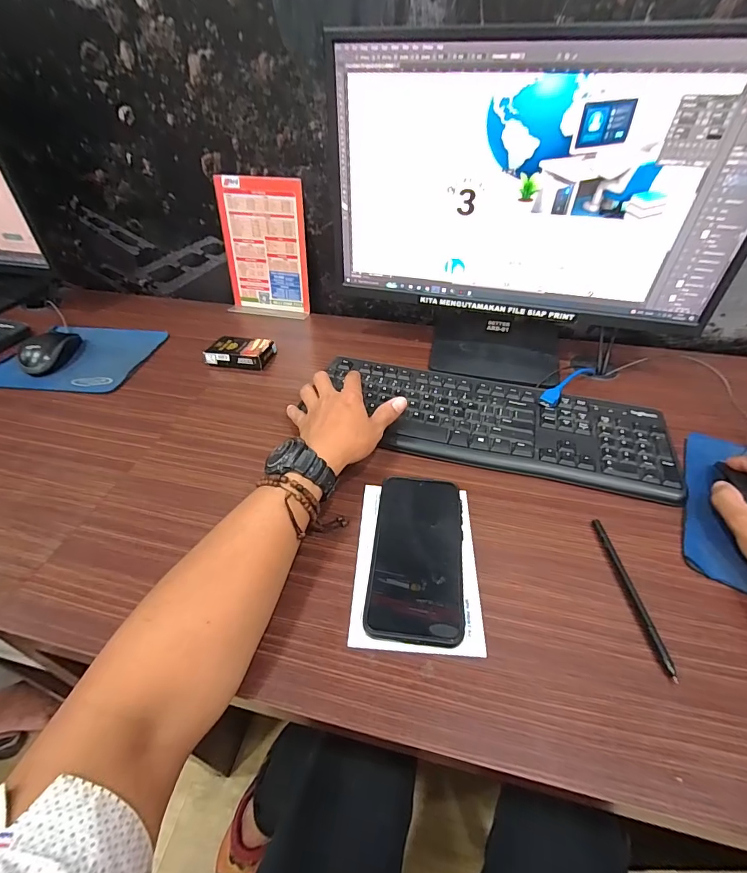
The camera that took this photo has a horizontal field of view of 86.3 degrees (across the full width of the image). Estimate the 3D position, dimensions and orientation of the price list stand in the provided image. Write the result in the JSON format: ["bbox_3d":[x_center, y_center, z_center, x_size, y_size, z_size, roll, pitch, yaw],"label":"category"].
[{"bbox_3d":[-0.190,-0.319,0.688,0.147,0.208,0.055,8,45,9],"label":"price list stand"}]

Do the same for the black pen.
[{"bbox_3d":[0.220,0.131,0.342,0.007,0.008,0.139,-1,45,-1],"label":"black pen"}]

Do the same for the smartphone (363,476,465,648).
[{"bbox_3d":[0.041,0.104,0.364,0.080,0.015,0.158,5,45,5],"label":"smartphone"}]

